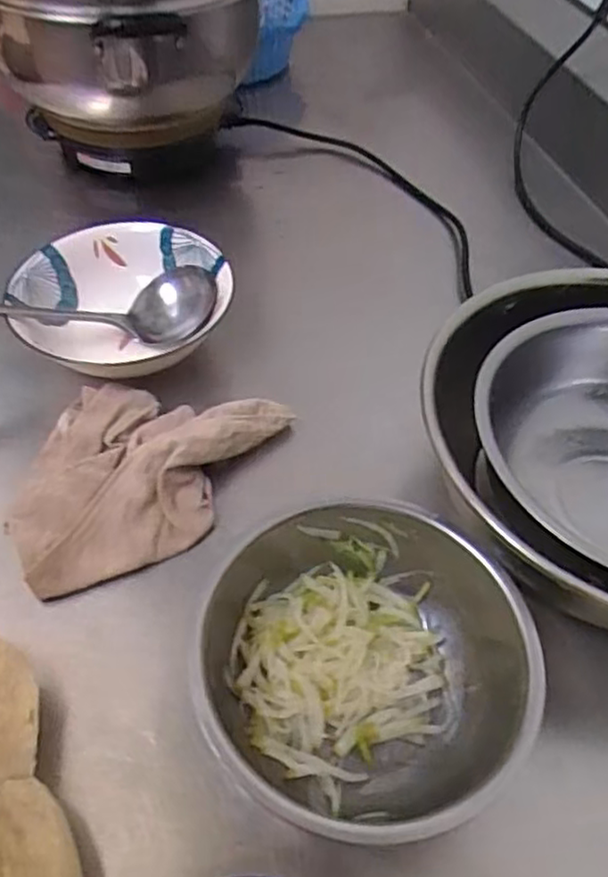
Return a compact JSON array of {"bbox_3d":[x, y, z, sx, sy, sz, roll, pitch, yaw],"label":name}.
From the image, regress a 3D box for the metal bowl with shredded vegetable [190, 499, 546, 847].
[{"bbox_3d":[0.038,0.144,0.422,0.199,0.079,0.196,1,51,-2],"label":"metal bowl with shredded vegetable"}]

